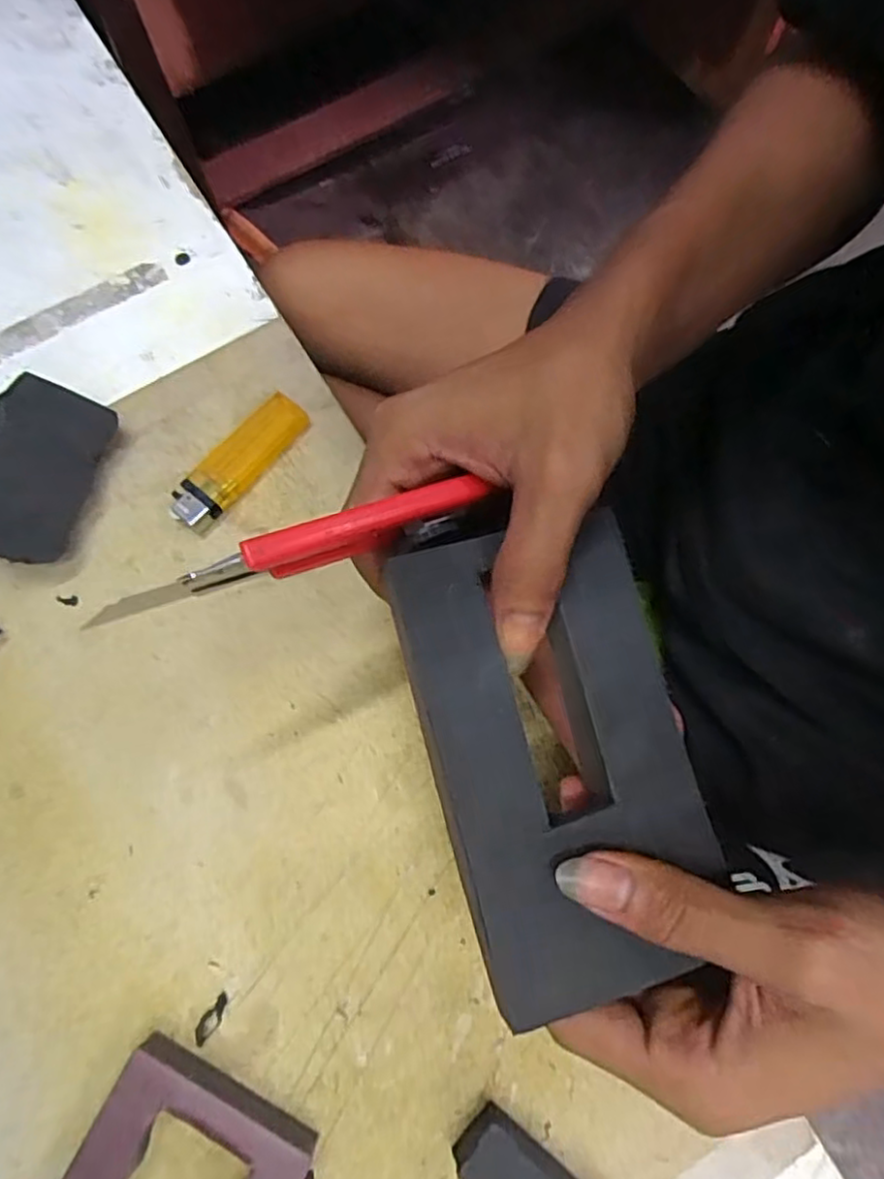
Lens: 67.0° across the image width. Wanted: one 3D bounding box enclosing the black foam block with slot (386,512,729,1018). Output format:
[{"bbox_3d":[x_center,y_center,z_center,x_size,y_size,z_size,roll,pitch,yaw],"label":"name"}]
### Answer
[{"bbox_3d":[0.038,0.049,0.208,0.080,0.018,0.139,-15,74,-3],"label":"black foam block with slot"}]

